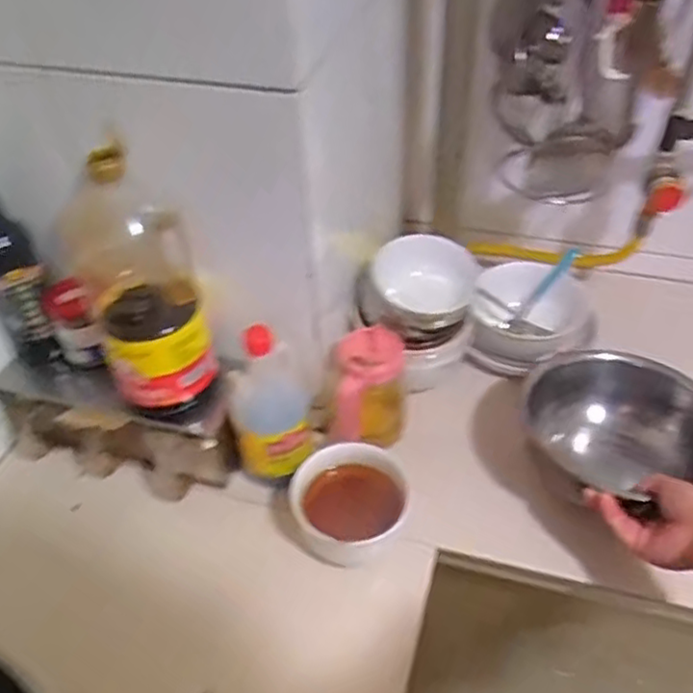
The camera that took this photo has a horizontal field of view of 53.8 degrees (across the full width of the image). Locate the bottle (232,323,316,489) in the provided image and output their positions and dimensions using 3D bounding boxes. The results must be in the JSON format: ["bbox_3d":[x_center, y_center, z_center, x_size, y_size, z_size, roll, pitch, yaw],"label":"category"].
[{"bbox_3d":[-0.080,0.070,0.737,0.080,0.201,0.075,-7,45,-5],"label":"bottle"}]

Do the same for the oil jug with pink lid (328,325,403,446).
[{"bbox_3d":[0.023,0.054,0.789,0.084,0.141,0.075,-3,45,0],"label":"oil jug with pink lid"}]

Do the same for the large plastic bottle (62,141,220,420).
[{"bbox_3d":[-0.201,-0.053,0.673,0.110,0.280,0.090,-15,46,-12],"label":"large plastic bottle"}]

